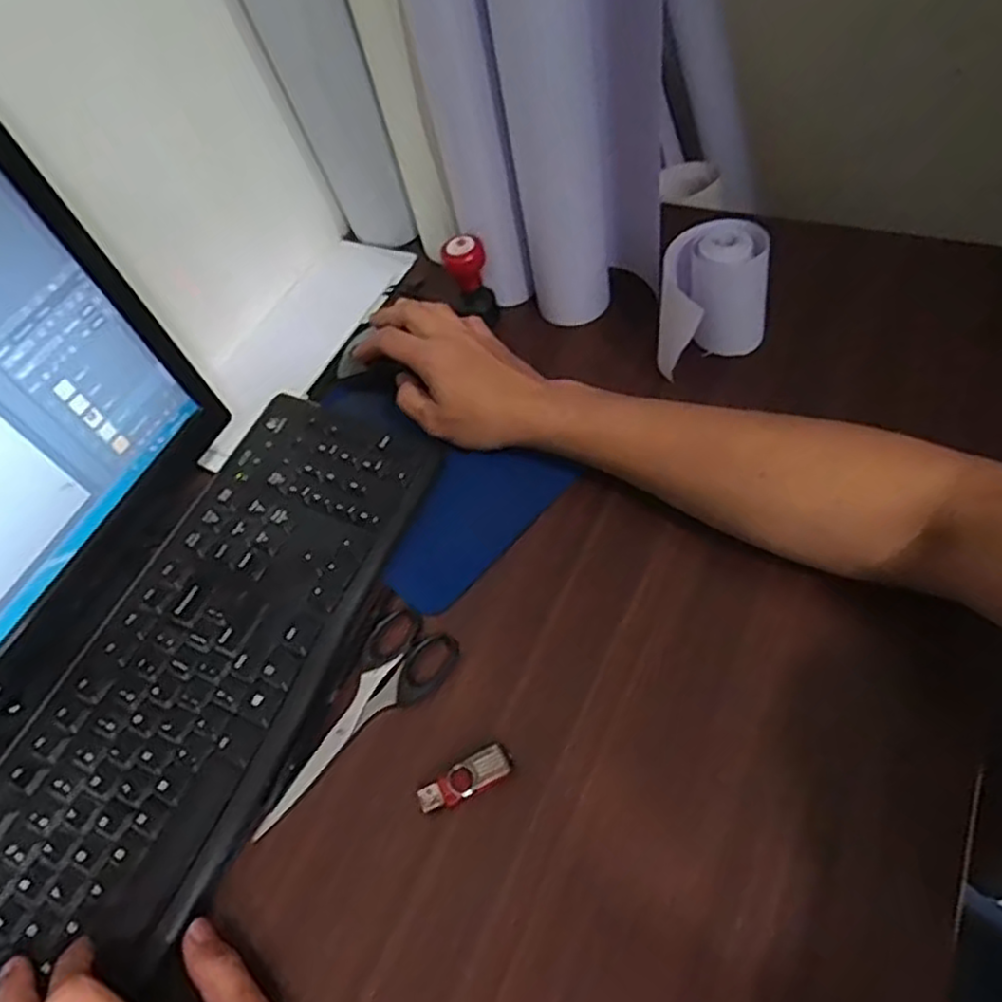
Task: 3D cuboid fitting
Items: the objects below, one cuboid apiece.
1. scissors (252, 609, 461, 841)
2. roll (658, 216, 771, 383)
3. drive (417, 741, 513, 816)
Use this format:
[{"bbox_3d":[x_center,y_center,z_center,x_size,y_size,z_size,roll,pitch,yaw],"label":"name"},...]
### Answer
[{"bbox_3d":[-0.090,0.132,0.438,0.056,0.005,0.150,31,65,21],"label":"scissors"},{"bbox_3d":[0.153,-0.142,0.525,0.078,0.095,0.074,-2,58,3],"label":"roll"},{"bbox_3d":[-0.019,0.155,0.403,0.054,0.009,0.019,-27,60,-12],"label":"drive"}]

